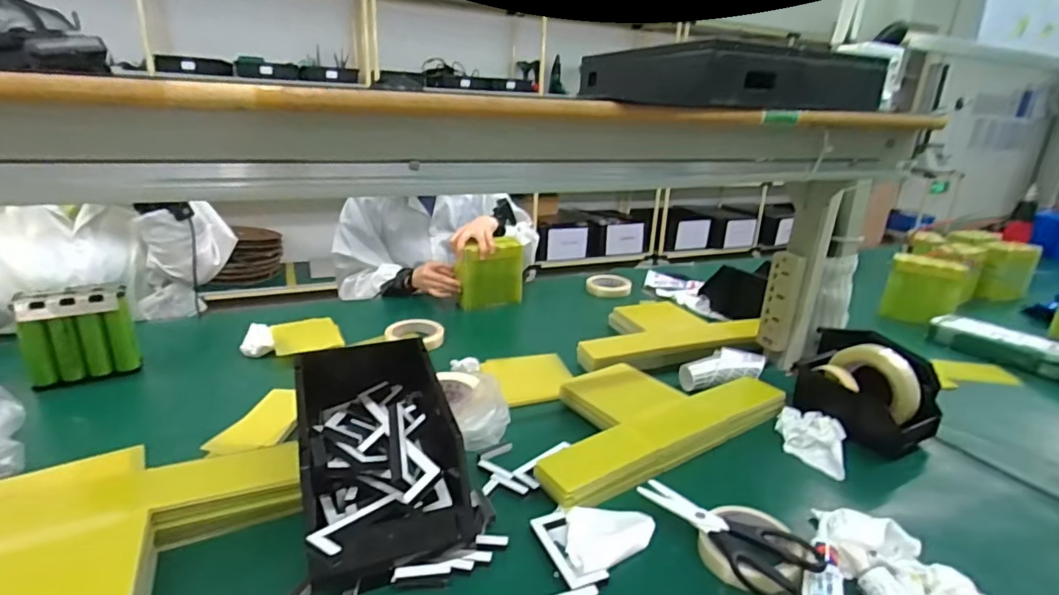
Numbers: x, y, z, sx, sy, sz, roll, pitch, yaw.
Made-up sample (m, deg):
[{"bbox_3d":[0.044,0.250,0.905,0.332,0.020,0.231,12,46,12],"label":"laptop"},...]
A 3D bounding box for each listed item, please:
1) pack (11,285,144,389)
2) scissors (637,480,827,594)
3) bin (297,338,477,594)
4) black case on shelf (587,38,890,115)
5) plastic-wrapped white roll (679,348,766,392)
[{"bbox_3d":[-0.705,0.061,0.841,0.135,0.146,0.036,-11,23,-35],"label":"pack"},{"bbox_3d":[0.210,0.246,0.573,0.099,0.017,0.187,-6,17,-36],"label":"scissors"},{"bbox_3d":[-0.164,0.157,0.587,0.169,0.102,0.277,-3,38,-15],"label":"bin"},{"bbox_3d":[0.281,-0.293,0.737,0.297,0.068,0.271,-9,22,-30],"label":"black case on shelf"},{"bbox_3d":[0.326,0.123,0.907,0.139,0.045,0.068,-4,20,-18],"label":"plastic-wrapped white roll"}]

